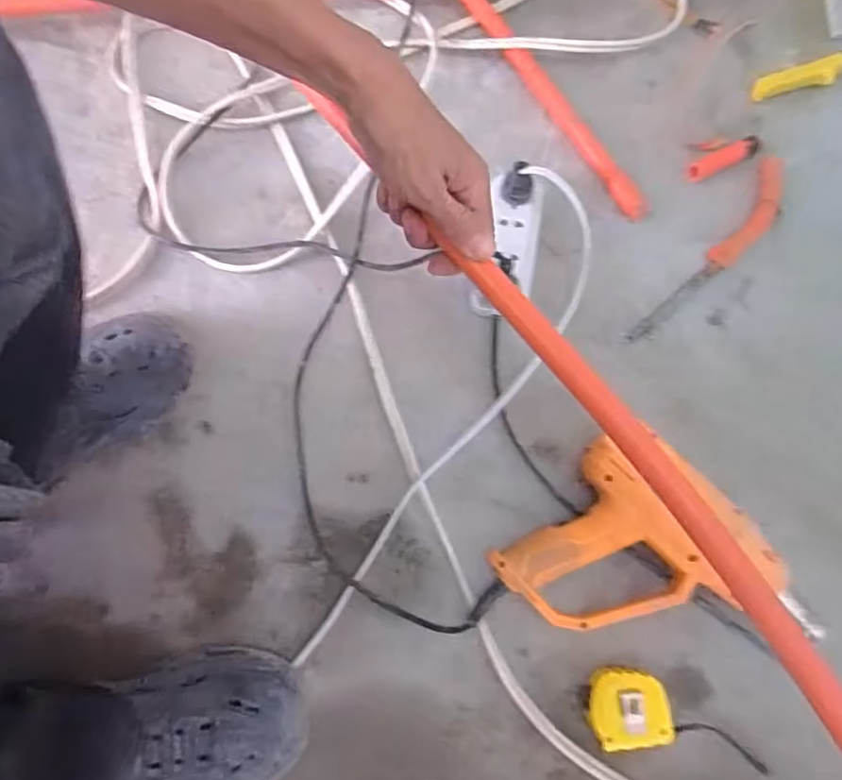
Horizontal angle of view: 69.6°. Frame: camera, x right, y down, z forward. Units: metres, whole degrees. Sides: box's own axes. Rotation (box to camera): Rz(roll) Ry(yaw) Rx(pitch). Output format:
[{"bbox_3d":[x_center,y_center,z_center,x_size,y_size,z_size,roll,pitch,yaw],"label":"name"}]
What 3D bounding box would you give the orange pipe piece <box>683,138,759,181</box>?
[{"bbox_3d":[0.327,-0.249,0.659,0.083,0.017,0.019,-21,77,-6],"label":"orange pipe piece"}]

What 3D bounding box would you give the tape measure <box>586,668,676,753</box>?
[{"bbox_3d":[0.173,0.266,0.508,0.067,0.037,0.062,-4,75,-2],"label":"tape measure"}]

